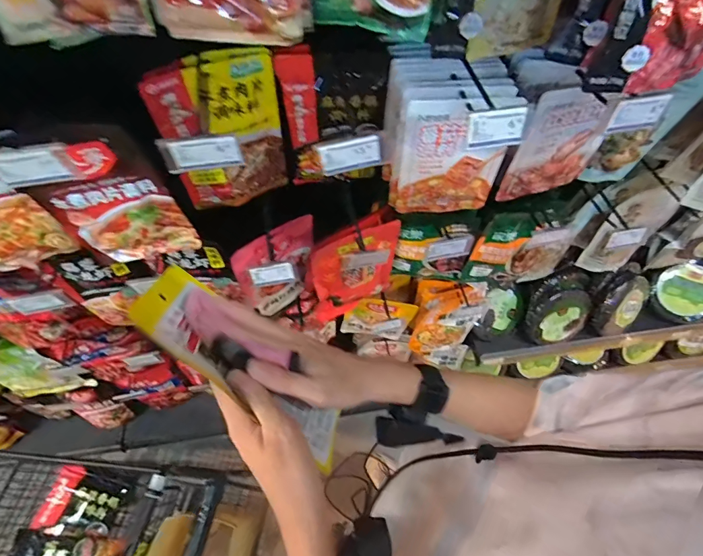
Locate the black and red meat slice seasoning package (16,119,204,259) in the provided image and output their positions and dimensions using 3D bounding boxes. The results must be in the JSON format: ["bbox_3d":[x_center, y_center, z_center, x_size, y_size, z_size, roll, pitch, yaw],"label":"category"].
[{"bbox_3d":[-0.324,-0.102,0.531,0.157,0.228,0.033,-5,62,-4],"label":"black and red meat slice seasoning package"}]

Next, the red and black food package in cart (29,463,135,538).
[{"bbox_3d":[-0.521,0.444,0.769,0.141,0.045,0.111,26,47,-8],"label":"red and black food package in cart"}]

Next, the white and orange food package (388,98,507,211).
[{"bbox_3d":[0.145,-0.173,0.582,0.156,0.192,0.037,4,62,1],"label":"white and orange food package"}]

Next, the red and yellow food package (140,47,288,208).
[{"bbox_3d":[-0.183,-0.206,0.583,0.164,0.228,0.050,-13,63,-8],"label":"red and yellow food package"}]

